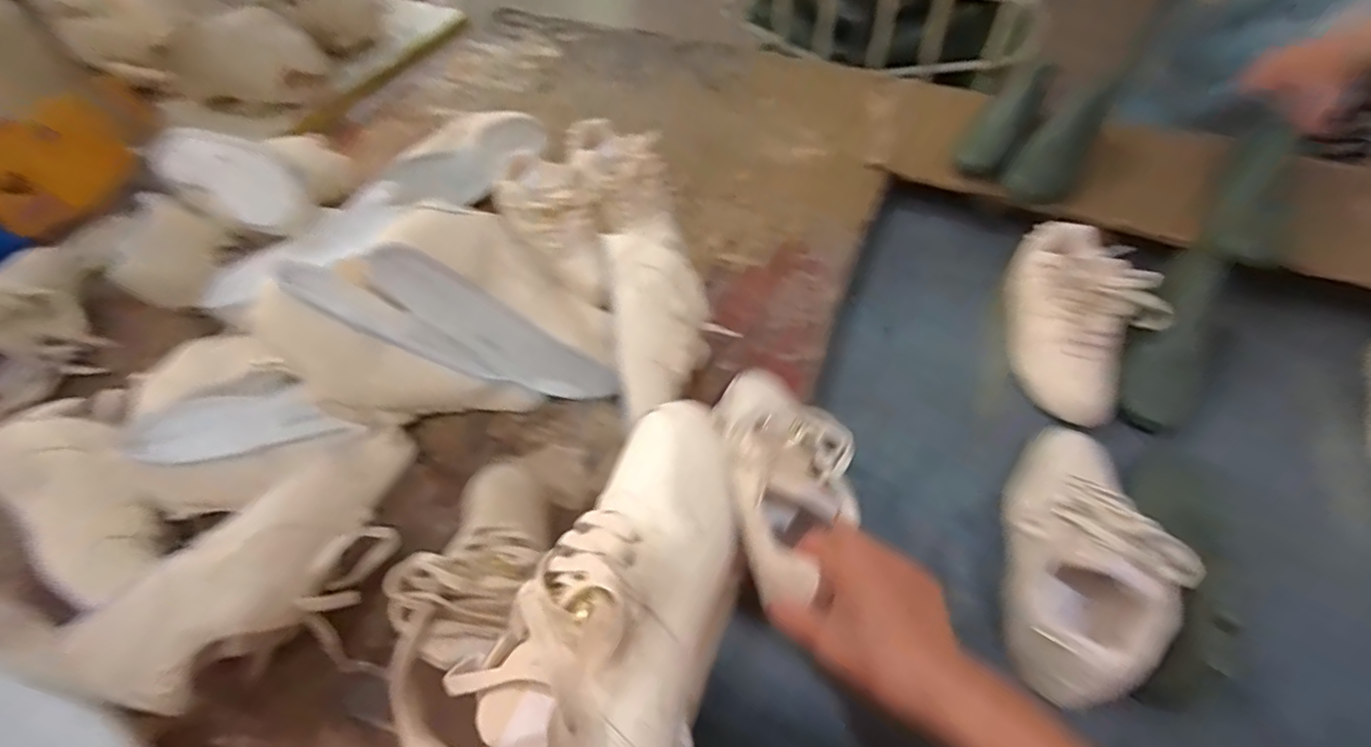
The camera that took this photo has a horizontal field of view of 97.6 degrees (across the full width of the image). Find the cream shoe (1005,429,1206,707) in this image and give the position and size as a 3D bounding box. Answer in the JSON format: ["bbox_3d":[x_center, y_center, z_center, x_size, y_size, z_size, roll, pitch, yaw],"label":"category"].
[{"bbox_3d":[0.332,0.143,0.500,0.120,0.080,0.250,11,54,11],"label":"cream shoe"}]

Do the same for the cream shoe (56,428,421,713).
[{"bbox_3d":[-0.289,0.138,0.449,0.090,0.100,0.237,24,57,20],"label":"cream shoe"}]

